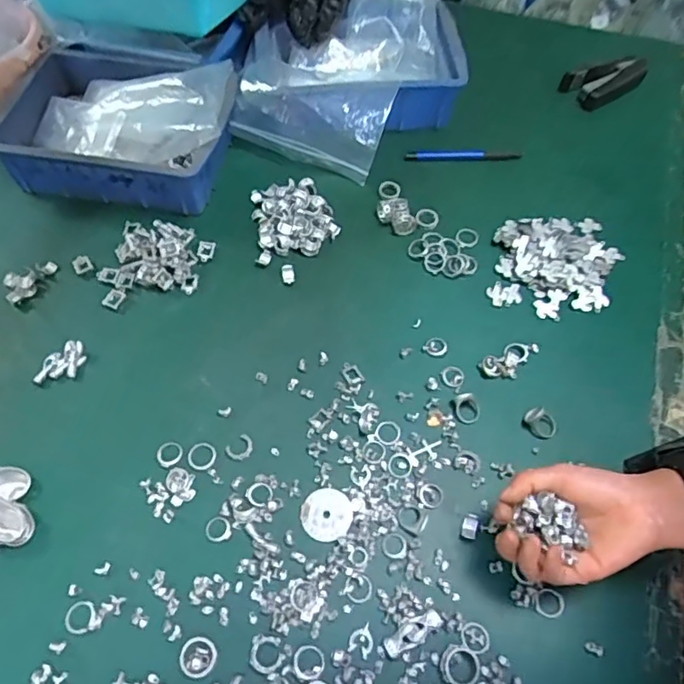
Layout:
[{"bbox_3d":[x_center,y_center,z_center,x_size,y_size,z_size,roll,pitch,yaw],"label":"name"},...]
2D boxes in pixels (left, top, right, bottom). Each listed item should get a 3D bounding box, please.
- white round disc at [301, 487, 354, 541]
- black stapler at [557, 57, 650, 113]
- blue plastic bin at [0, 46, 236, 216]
[{"bbox_3d":[-0.013,0.145,0.485,0.042,0.004,0.042,1,59,-2],"label":"white round disc"},{"bbox_3d":[0.368,-0.364,0.801,0.123,0.039,0.060,-29,64,-18],"label":"black stapler"},{"bbox_3d":[-0.261,-0.255,0.674,0.262,0.092,0.185,7,59,2],"label":"blue plastic bin"}]

